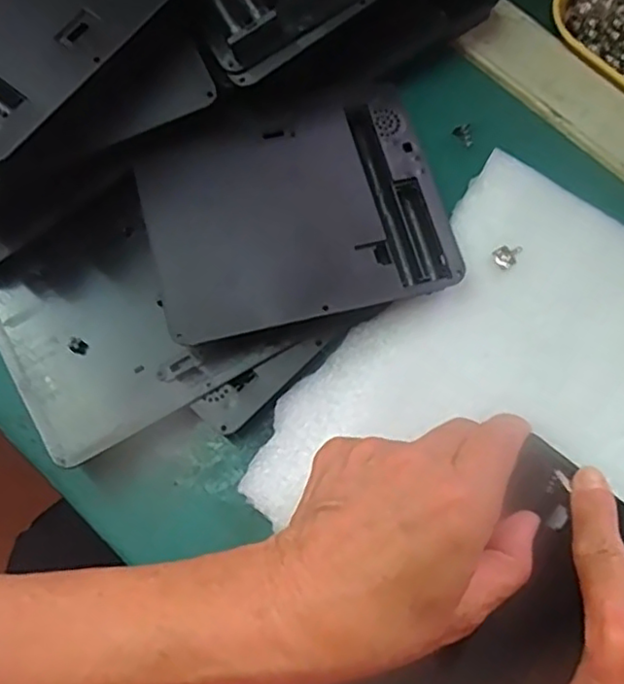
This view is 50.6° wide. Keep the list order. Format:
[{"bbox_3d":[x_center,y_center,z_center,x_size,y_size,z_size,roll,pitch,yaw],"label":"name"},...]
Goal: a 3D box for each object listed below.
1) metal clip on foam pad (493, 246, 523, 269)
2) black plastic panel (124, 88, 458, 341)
[{"bbox_3d":[0.094,-0.042,0.312,0.015,0.004,0.010,-40,82,-7],"label":"metal clip on foam pad"},{"bbox_3d":[-0.008,-0.063,0.302,0.133,0.012,0.108,-14,75,-10],"label":"black plastic panel"}]

